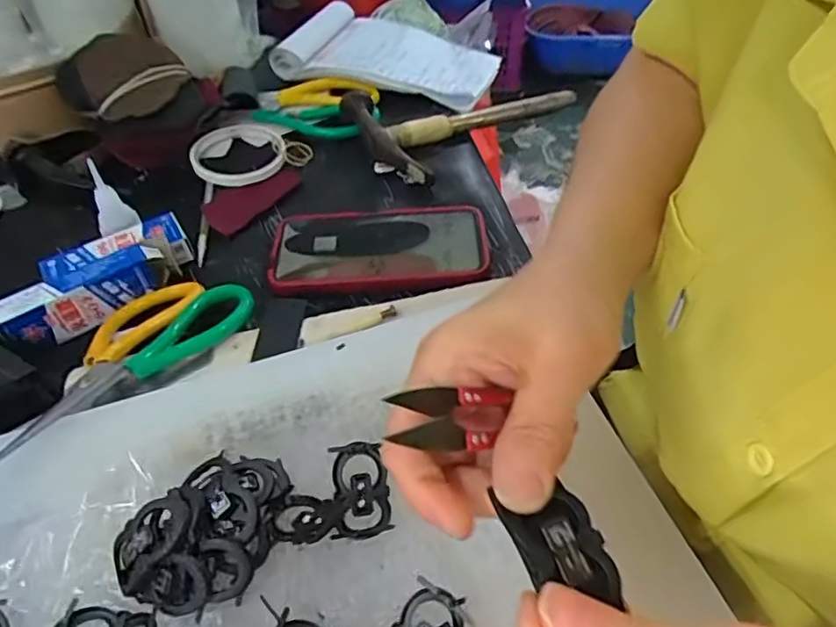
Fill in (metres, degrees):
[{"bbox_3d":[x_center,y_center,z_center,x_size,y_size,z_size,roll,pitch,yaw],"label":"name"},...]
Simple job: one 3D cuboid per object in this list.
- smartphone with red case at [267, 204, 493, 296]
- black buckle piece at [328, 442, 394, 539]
[{"bbox_3d":[-0.029,-0.053,0.466,0.165,0.010,0.085,-4,47,-1],"label":"smartphone with red case"},{"bbox_3d":[-0.028,0.088,0.291,0.027,0.014,0.047,-6,48,-5],"label":"black buckle piece"}]

